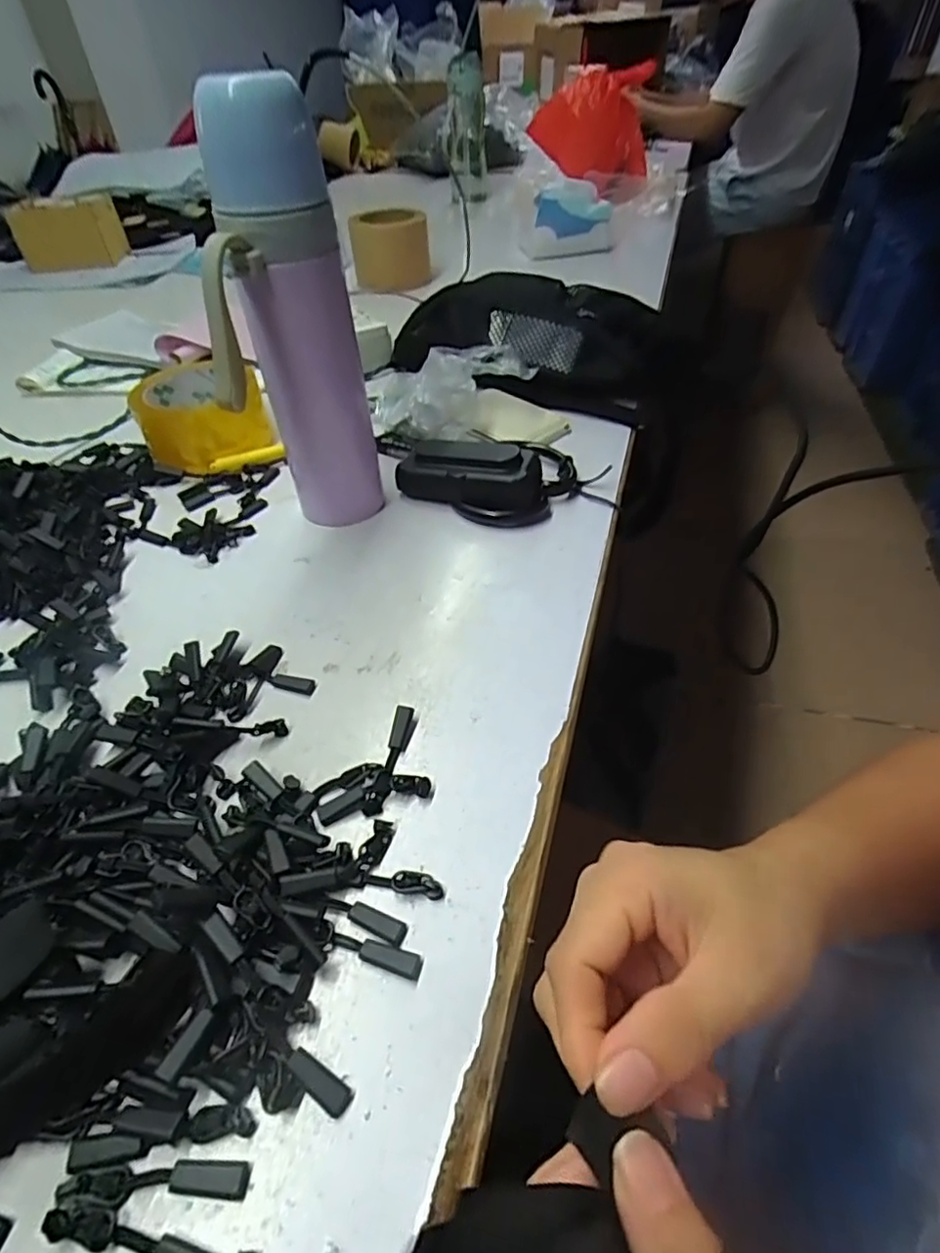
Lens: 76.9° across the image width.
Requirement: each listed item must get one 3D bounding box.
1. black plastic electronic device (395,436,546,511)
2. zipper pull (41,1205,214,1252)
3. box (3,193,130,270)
[{"bbox_3d":[-0.001,-0.112,0.441,0.109,0.047,0.037,15,49,16],"label":"black plastic electronic device"},{"bbox_3d":[-0.103,0.191,0.182,0.061,0.004,0.009,8,47,10],"label":"zipper pull"},{"bbox_3d":[-0.638,-0.619,0.943,0.147,0.089,0.090,-8,46,-6],"label":"box"}]

